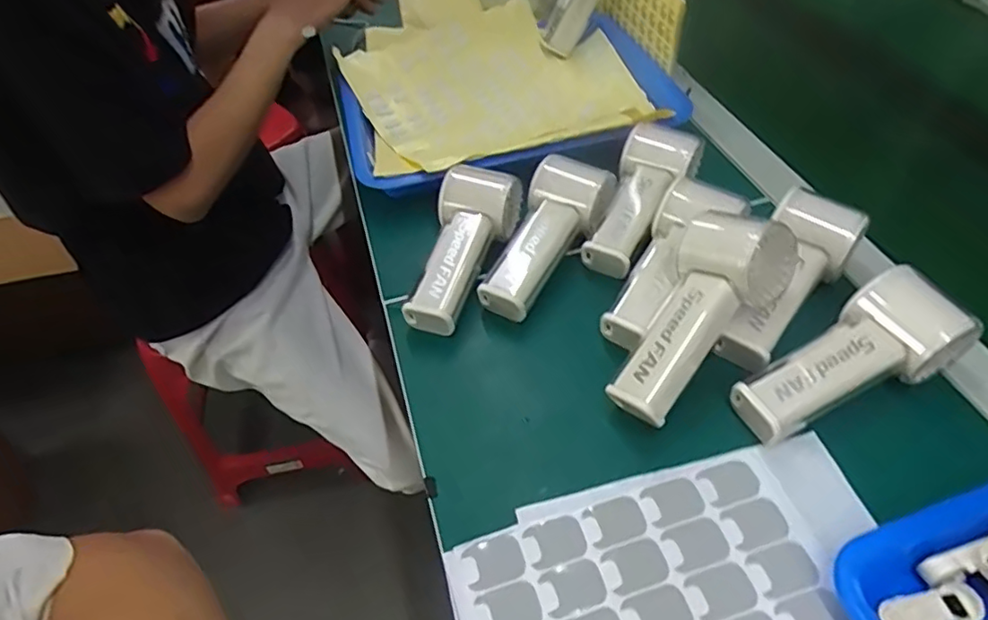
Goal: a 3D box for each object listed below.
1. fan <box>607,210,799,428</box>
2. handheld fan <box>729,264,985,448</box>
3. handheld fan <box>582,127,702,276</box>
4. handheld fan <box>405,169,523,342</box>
[{"bbox_3d":[0.129,0.002,0.386,0.063,0.045,0.149,34,84,30],"label":"fan"},{"bbox_3d":[0.227,0.036,0.388,0.145,0.048,0.058,-31,52,-2],"label":"handheld fan"},{"bbox_3d":[0.123,-0.096,0.498,0.061,0.040,0.152,21,68,23],"label":"handheld fan"},{"bbox_3d":[-0.026,-0.053,0.478,0.057,0.043,0.150,14,67,18],"label":"handheld fan"}]

